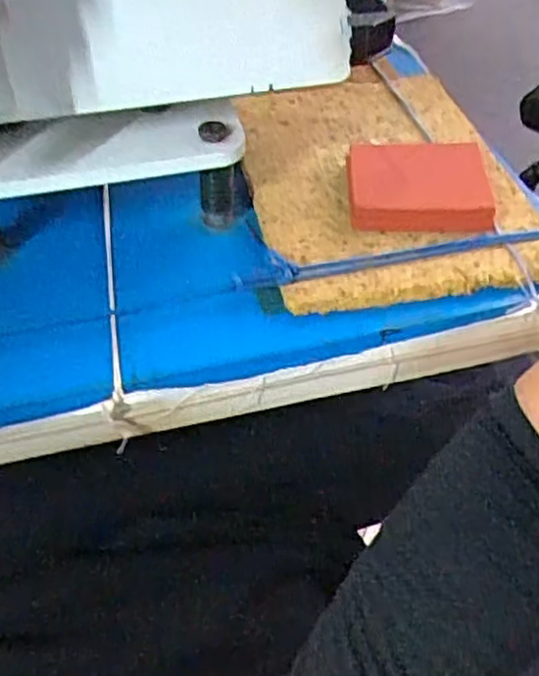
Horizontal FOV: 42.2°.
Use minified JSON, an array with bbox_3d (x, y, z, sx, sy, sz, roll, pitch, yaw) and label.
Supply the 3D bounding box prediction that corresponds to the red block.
[{"bbox_3d":[0.104,-0.106,0.481,0.095,0.021,0.083,1,47,1],"label":"red block"}]

